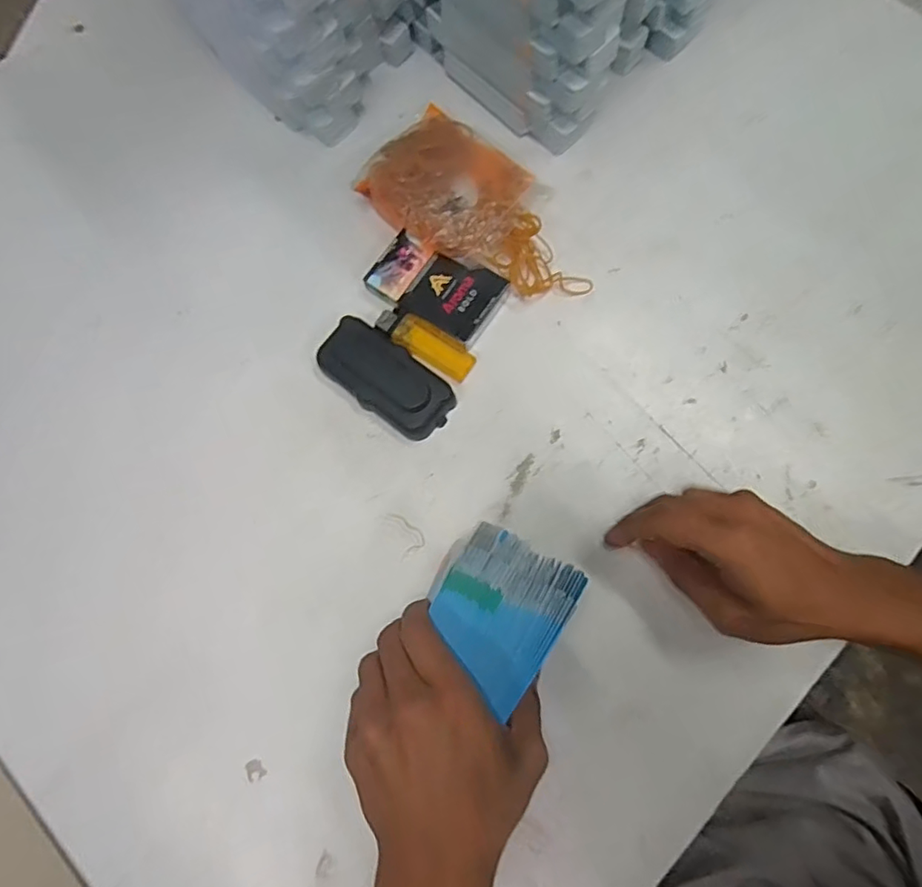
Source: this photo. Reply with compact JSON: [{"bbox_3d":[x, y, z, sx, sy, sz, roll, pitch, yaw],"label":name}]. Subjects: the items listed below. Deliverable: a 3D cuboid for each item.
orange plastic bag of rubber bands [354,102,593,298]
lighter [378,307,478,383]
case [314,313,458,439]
[{"bbox_3d":[0.021,-0.184,0.444,0.186,0.027,0.102,35,81,8],"label":"orange plastic bag of rubber bands"},{"bbox_3d":[-0.028,-0.079,0.438,0.082,0.011,0.026,32,81,7],"label":"lighter"},{"bbox_3d":[-0.056,-0.051,0.427,0.106,0.024,0.052,39,82,8],"label":"case"}]

